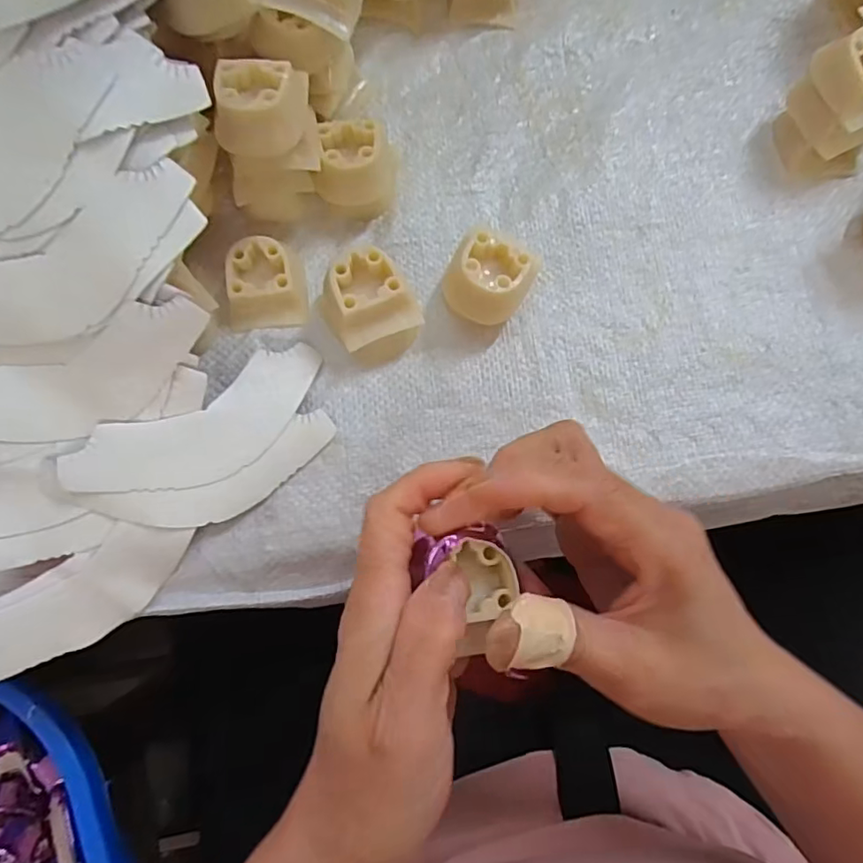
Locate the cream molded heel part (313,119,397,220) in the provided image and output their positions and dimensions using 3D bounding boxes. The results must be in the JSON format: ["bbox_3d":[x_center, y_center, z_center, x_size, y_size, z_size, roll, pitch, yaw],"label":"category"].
[{"bbox_3d":[-0.037,-0.127,0.274,0.035,0.032,0.038,5,76,0],"label":"cream molded heel part"}]

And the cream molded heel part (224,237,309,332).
[{"bbox_3d":[-0.080,-0.071,0.268,0.035,0.017,0.039,1,77,-2],"label":"cream molded heel part"}]

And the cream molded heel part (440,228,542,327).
[{"bbox_3d":[0.026,-0.070,0.263,0.035,0.034,0.037,32,78,6],"label":"cream molded heel part"}]

